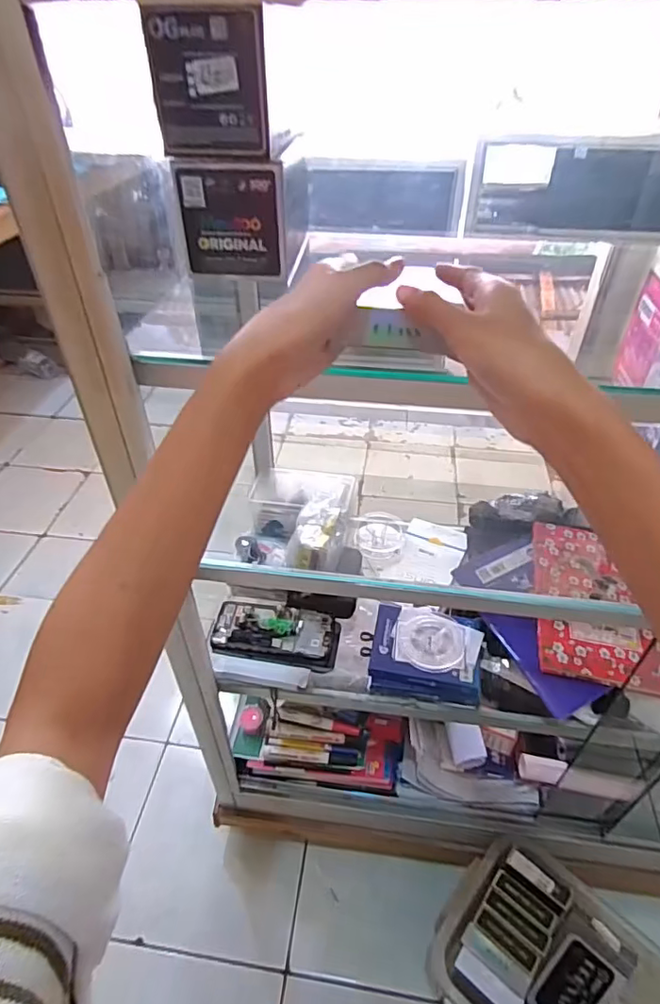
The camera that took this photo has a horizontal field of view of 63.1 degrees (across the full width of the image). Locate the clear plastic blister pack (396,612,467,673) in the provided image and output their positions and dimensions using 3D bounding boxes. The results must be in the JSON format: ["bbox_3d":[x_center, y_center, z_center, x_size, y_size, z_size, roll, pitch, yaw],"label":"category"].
[{"bbox_3d":[0.131,0.176,0.689,0.083,0.008,0.085,10,43,11],"label":"clear plastic blister pack"}]

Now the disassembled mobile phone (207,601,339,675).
[{"bbox_3d":[-0.072,0.175,0.718,0.163,0.022,0.077,5,42,6],"label":"disassembled mobile phone"}]

